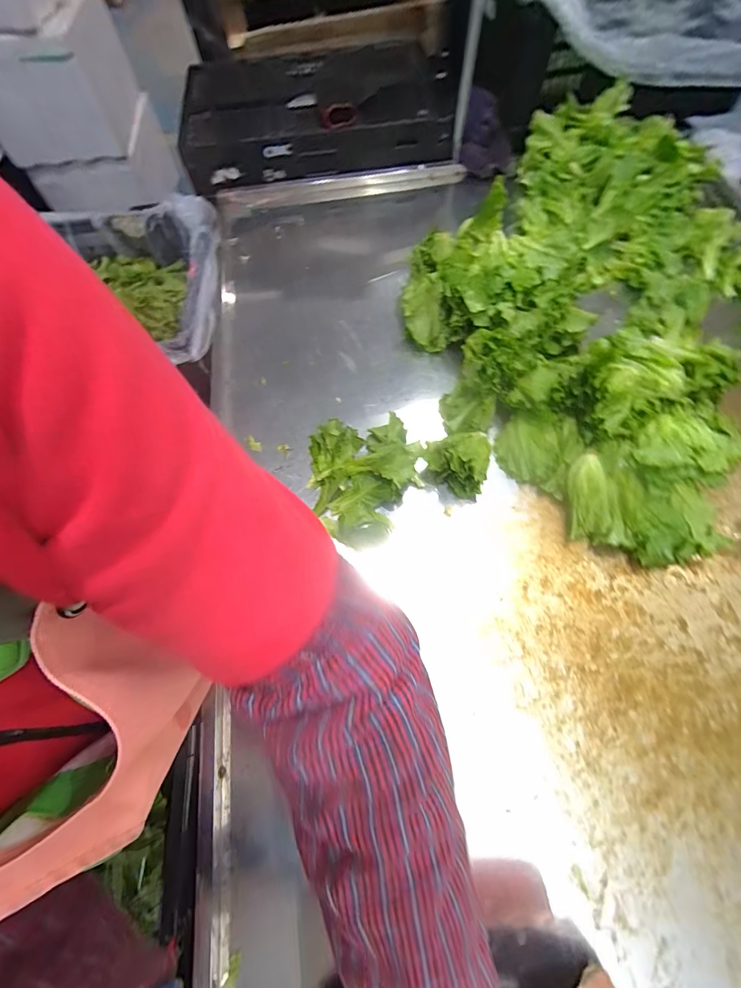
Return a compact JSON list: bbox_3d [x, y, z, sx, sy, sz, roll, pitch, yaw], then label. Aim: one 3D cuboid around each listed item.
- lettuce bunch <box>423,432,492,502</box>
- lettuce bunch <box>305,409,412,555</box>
[{"bbox_3d":[0.131,-0.060,0.542,0.094,0.083,0.106,18,70,10],"label":"lettuce bunch"},{"bbox_3d":[-0.012,-0.026,0.544,0.156,0.060,0.182,-6,68,0],"label":"lettuce bunch"}]

